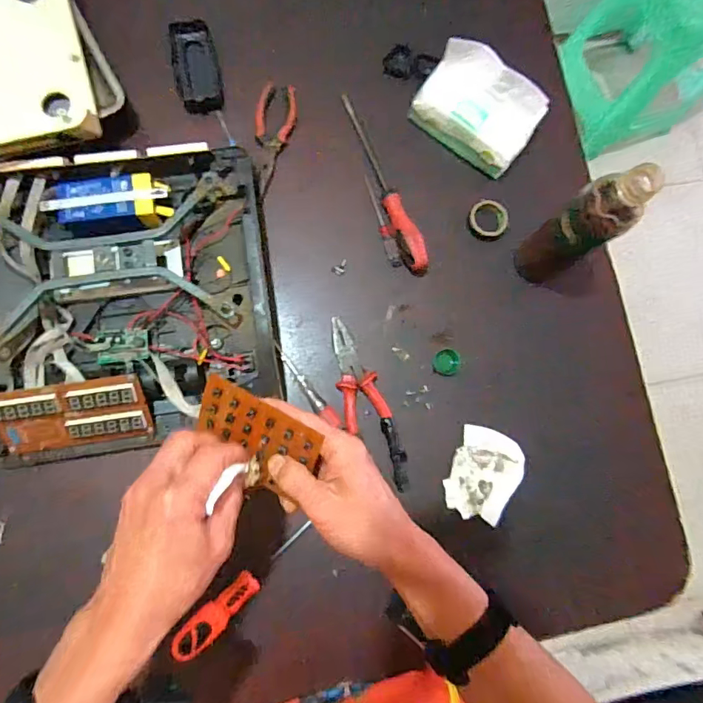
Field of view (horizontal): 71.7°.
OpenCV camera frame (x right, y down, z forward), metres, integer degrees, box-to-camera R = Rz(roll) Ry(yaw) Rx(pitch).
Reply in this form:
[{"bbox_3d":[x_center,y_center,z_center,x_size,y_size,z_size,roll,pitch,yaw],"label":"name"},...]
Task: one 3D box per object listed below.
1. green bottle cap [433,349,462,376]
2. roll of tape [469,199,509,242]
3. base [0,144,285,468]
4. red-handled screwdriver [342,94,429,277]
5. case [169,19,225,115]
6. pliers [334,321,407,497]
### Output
[{"bbox_3d":[0.116,0.013,0.591,0.032,0.008,0.030,1,82,-5],"label":"green bottle cap"},{"bbox_3d":[0.174,-0.168,0.618,0.050,0.013,0.050,1,82,-5],"label":"roll of tape"},{"bbox_3d":[-0.255,-0.059,0.538,0.328,0.056,0.330,-8,83,-6],"label":"base"},{"bbox_3d":[0.044,-0.217,0.608,0.029,0.031,0.258,-17,84,-7],"label":"red-handled screwdriver"},{"bbox_3d":[-0.197,-0.361,0.619,0.053,0.025,0.116,-12,83,-7],"label":"case"},{"bbox_3d":[0.015,0.063,0.566,0.049,0.019,0.206,-24,85,-8],"label":"pliers"}]

